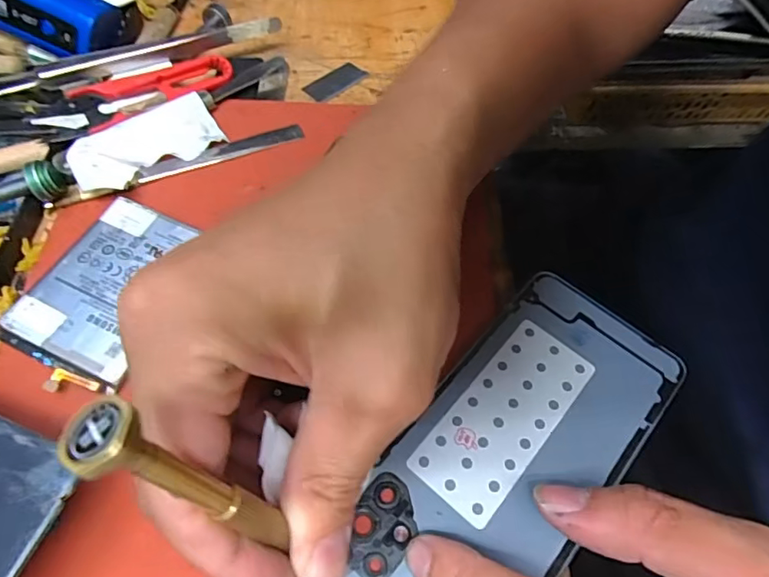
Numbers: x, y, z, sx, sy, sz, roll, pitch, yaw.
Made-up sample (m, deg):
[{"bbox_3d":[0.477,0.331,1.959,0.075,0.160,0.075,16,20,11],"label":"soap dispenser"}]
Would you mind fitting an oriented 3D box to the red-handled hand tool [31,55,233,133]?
[{"bbox_3d":[-0.127,-0.102,0.276,0.098,0.006,0.024,-32,87,-24],"label":"red-handled hand tool"}]

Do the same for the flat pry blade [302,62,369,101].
[{"bbox_3d":[-0.029,-0.124,0.315,0.038,0.004,0.020,-37,67,-23],"label":"flat pry blade"}]

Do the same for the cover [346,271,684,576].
[{"bbox_3d":[0.047,0.061,0.197,0.069,0.005,0.155,37,64,18],"label":"cover"}]

